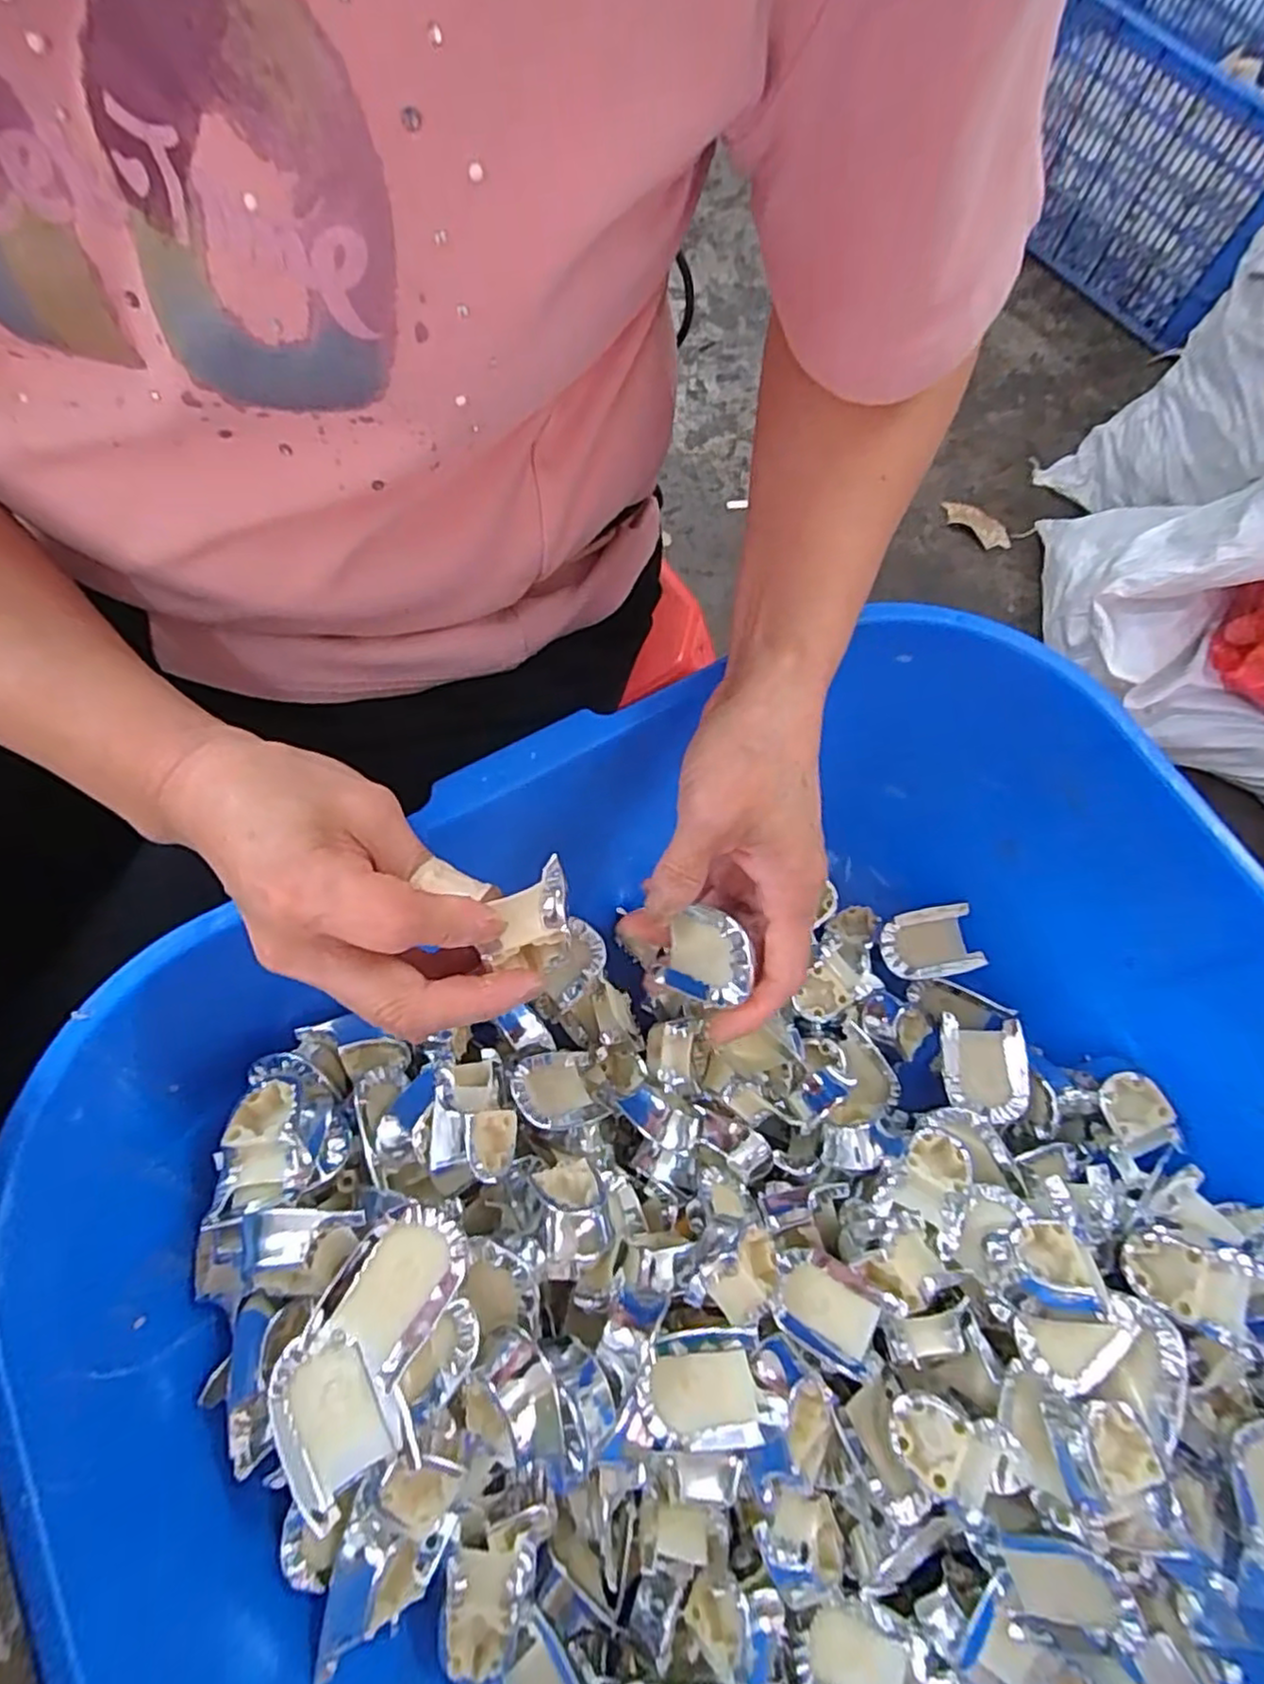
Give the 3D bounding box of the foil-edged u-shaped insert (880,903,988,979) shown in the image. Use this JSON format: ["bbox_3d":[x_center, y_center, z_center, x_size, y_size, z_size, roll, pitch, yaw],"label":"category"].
[{"bbox_3d":[0.177,0.060,0.414,0.052,0.012,0.040,-9,73,-3],"label":"foil-edged u-shaped insert"}]

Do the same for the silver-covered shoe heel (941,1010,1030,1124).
[{"bbox_3d":[0.191,0.122,0.376,0.039,0.016,0.052,-12,70,38],"label":"silver-covered shoe heel"}]

